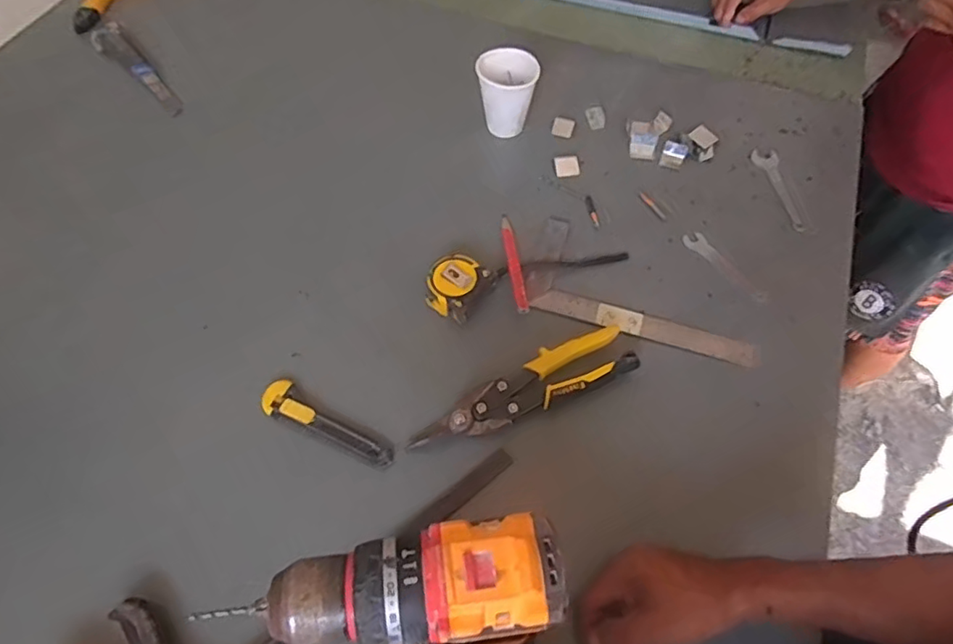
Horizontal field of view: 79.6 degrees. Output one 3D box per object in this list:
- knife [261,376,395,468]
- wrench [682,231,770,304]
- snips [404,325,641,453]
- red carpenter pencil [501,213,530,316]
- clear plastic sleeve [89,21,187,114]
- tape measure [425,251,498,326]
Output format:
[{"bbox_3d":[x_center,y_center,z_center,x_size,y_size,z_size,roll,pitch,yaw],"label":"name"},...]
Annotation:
[{"bbox_3d":[-0.146,0.100,0.559,0.143,0.011,0.034,26,63,15],"label":"knife"},{"bbox_3d":[0.291,-0.064,0.669,0.026,0.007,0.114,-32,64,-17],"label":"wrench"},{"bbox_3d":[0.047,0.067,0.569,0.236,0.019,0.050,-21,61,-11],"label":"snips"},{"bbox_3d":[0.042,-0.072,0.653,0.015,0.013,0.147,-7,60,-3],"label":"red carpenter pencil"},{"bbox_3d":[-0.503,-0.378,0.840,0.049,0.024,0.230,-37,66,-19],"label":"clear plastic sleeve"},{"bbox_3d":[-0.021,-0.041,0.627,0.062,0.029,0.067,33,65,19],"label":"tape measure"}]

